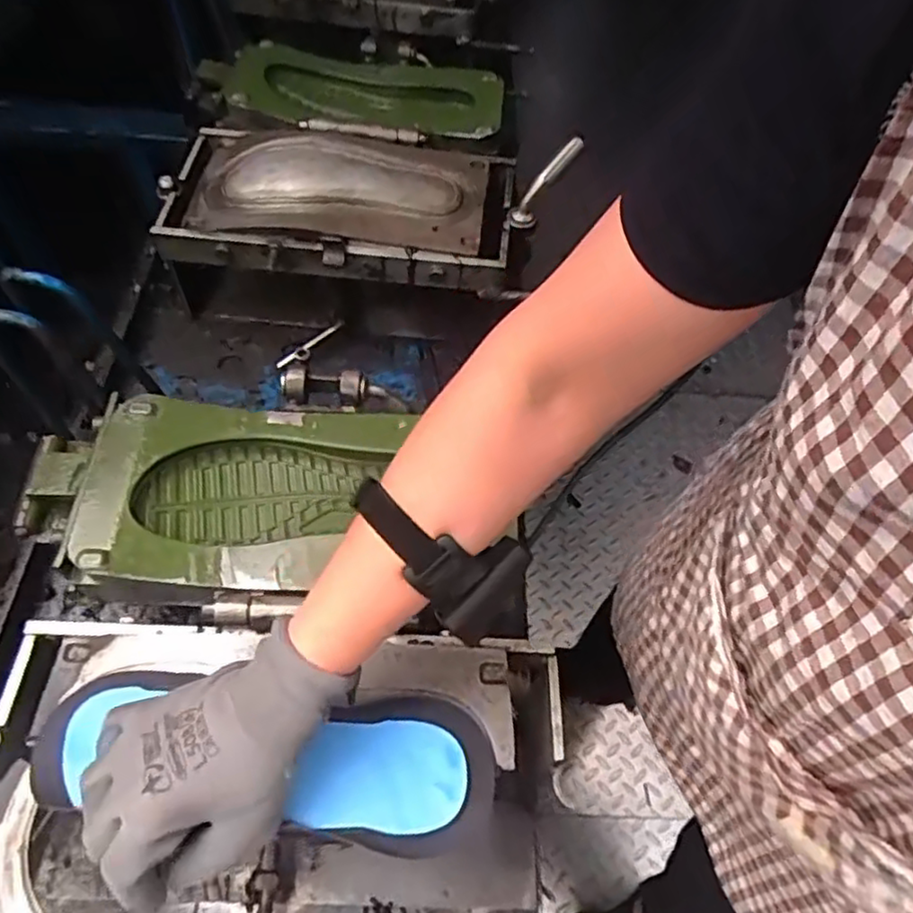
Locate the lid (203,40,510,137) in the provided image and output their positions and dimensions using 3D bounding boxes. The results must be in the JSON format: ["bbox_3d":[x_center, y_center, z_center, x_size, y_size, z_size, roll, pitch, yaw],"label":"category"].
[{"bbox_3d":[-0.136,-0.520,0.954,0.406,0.068,0.220,4,63,1],"label":"lid"}]

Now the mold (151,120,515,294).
[{"bbox_3d":[-0.140,-0.320,0.822,0.413,0.067,0.237,5,63,1],"label":"mold"}]

